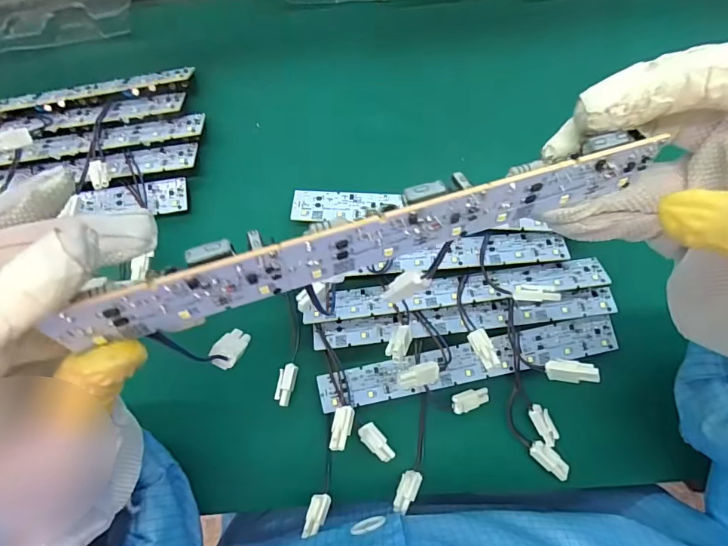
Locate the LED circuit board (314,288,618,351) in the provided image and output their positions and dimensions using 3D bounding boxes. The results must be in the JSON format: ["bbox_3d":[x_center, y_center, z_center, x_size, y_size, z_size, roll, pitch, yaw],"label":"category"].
[{"bbox_3d":[0.063,0.030,0.289,0.189,0.011,0.017,-8,84,3],"label":"LED circuit board"}]

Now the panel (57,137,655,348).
[{"bbox_3d":[0.006,-0.012,0.137,0.181,0.028,0.006,-18,59,-10],"label":"panel"}]

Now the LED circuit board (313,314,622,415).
[{"bbox_3d":[0.066,0.059,0.290,0.191,0.005,0.025,-13,84,2],"label":"LED circuit board"}]

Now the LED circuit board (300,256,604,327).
[{"bbox_3d":[0.058,0.012,0.286,0.188,0.010,0.021,-7,84,3],"label":"LED circuit board"}]

